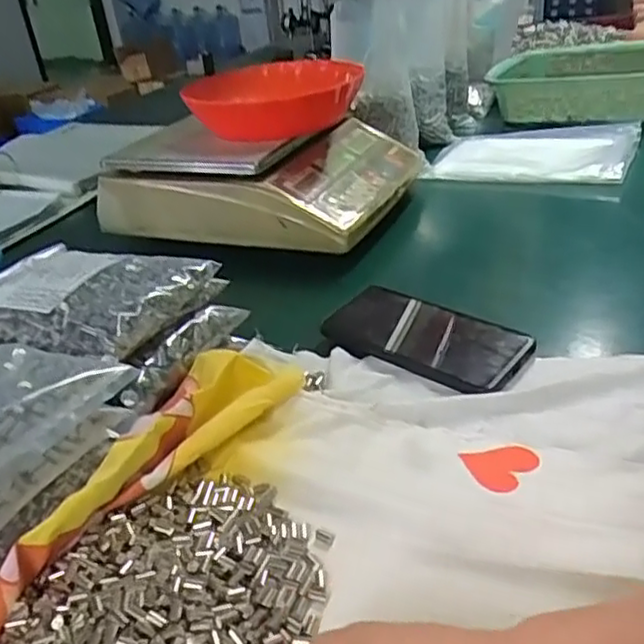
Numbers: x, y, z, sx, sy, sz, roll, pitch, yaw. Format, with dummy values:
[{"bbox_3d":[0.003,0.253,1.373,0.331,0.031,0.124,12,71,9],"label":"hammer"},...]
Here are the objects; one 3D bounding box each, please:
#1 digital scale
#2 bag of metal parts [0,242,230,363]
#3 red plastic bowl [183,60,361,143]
[{"bbox_3d":[-0.064,-0.181,0.813,0.321,0.109,0.254,8,33,23],"label":"digital scale"},{"bbox_3d":[-0.180,-0.018,0.499,0.165,0.039,0.135,5,32,19],"label":"bag of metal parts"},{"bbox_3d":[-0.052,-0.268,0.803,0.192,0.058,0.192,-5,30,3],"label":"red plastic bowl"}]

